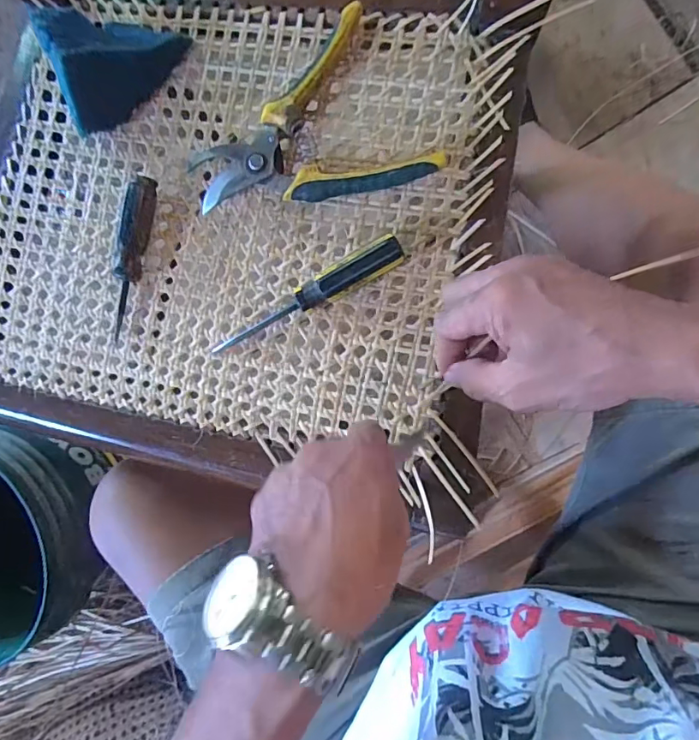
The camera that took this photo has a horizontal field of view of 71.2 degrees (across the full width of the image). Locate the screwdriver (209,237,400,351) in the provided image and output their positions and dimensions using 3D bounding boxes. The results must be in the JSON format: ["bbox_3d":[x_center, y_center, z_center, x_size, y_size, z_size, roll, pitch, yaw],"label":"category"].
[{"bbox_3d":[-0.034,-0.053,0.370,0.162,0.023,0.022,-27,85,8],"label":"screwdriver"}]

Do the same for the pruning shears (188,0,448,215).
[{"bbox_3d":[-0.033,-0.163,0.366,0.166,0.020,0.129,-32,85,8],"label":"pruning shears"}]

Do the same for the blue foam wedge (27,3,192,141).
[{"bbox_3d":[-0.187,-0.239,0.367,0.109,0.064,0.062,-42,83,7],"label":"blue foam wedge"}]

